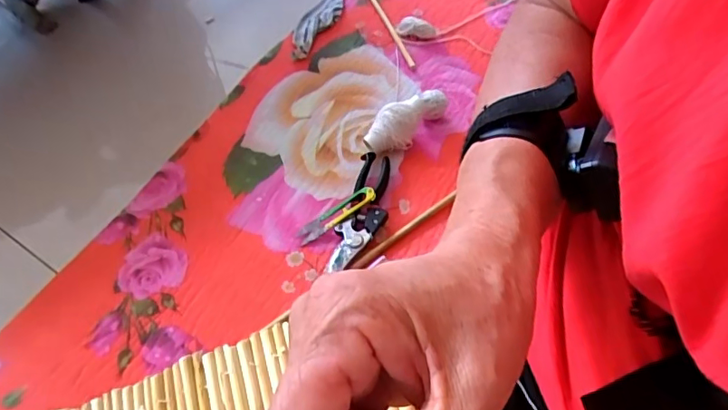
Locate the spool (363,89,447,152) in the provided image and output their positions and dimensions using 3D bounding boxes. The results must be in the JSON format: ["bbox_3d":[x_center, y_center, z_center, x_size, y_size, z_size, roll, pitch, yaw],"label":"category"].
[{"bbox_3d":[0.066,-0.129,0.793,0.059,0.064,0.146,36,63,22],"label":"spool"}]

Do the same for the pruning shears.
[{"bbox_3d":[0.002,0.006,0.722,0.059,0.029,0.192,13,57,9],"label":"pruning shears"}]

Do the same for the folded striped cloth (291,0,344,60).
[{"bbox_3d":[-0.085,-0.341,0.969,0.055,0.018,0.221,22,58,14],"label":"folded striped cloth"}]

